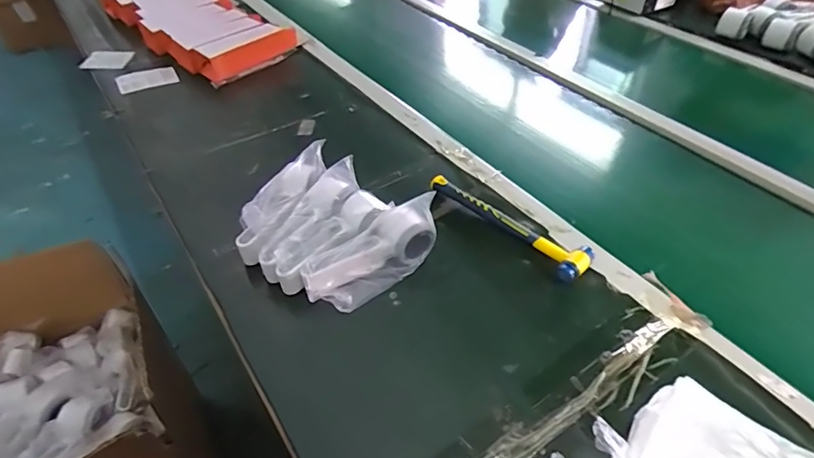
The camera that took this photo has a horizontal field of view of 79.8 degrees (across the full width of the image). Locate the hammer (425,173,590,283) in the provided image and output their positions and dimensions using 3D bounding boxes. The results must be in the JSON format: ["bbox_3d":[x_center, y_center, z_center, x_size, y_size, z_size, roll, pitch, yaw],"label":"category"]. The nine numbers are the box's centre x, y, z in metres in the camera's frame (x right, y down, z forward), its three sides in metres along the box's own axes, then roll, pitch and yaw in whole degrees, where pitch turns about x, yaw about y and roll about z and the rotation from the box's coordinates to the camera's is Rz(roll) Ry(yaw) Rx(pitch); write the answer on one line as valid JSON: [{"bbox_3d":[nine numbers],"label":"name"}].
[{"bbox_3d":[0.137,-0.014,0.658,0.060,0.029,0.241,-32,53,-27],"label":"hammer"}]

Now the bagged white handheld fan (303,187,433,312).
[{"bbox_3d":[-0.044,0.029,0.587,0.170,0.089,0.062,-29,51,-25],"label":"bagged white handheld fan"}]

